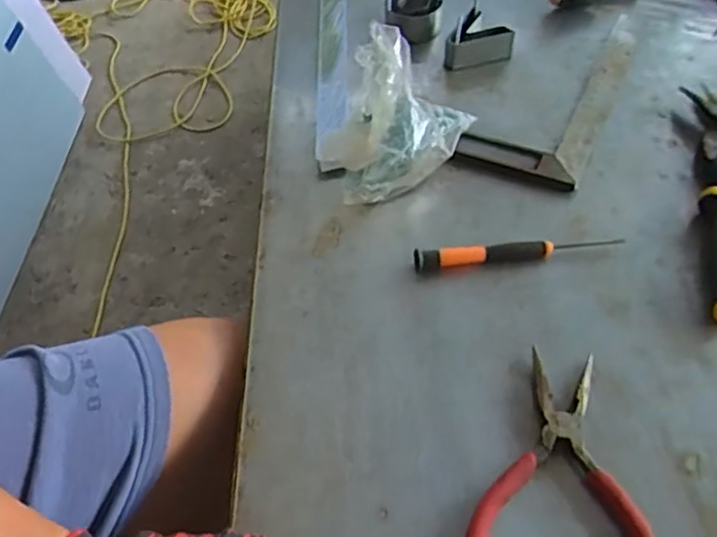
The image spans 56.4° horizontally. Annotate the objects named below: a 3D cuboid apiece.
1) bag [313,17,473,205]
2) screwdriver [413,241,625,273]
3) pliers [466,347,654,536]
[{"bbox_3d":[0.023,-0.114,0.515,0.098,0.081,0.122,17,55,17],"label":"bag"},{"bbox_3d":[0.111,-0.013,0.469,0.143,0.014,0.014,-8,52,-1],"label":"screwdriver"},{"bbox_3d":[0.112,0.112,0.370,0.098,0.013,0.143,6,53,10],"label":"pliers"}]

